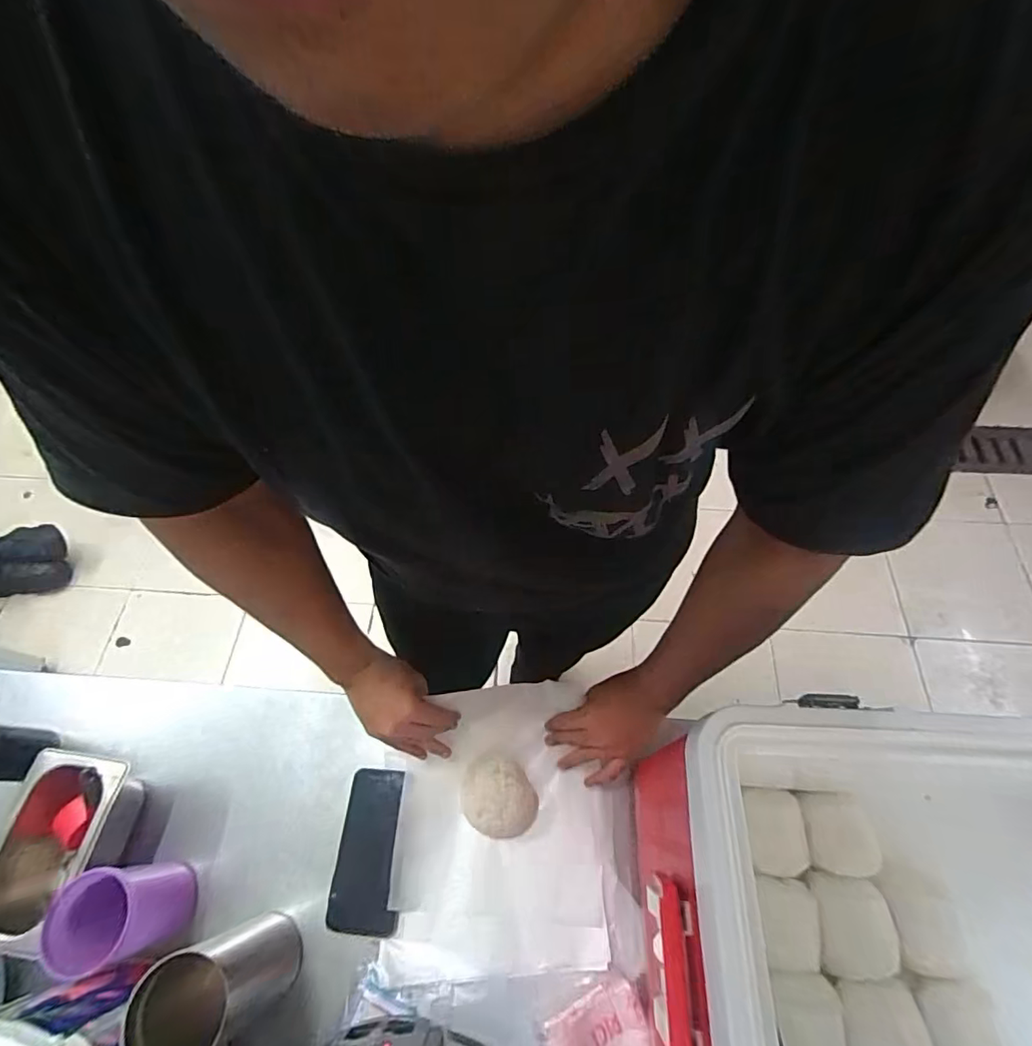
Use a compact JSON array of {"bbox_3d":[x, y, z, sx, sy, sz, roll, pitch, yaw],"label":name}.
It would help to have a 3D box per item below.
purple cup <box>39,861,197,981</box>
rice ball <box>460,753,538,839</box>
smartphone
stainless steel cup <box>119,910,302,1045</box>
[{"bbox_3d":[-0.417,0.416,0.546,0.078,0.117,0.083,-1,62,2],"label":"purple cup"},{"bbox_3d":[-0.023,0.329,0.611,0.095,0.043,0.081,40,70,21],"label":"rice ball"},{"bbox_3d":[-0.175,0.386,0.607,0.075,0.004,0.165,0,62,3],"label":"smartphone"},{"bbox_3d":[-0.286,0.451,0.497,0.087,0.165,0.083,-1,62,2],"label":"stainless steel cup"}]

